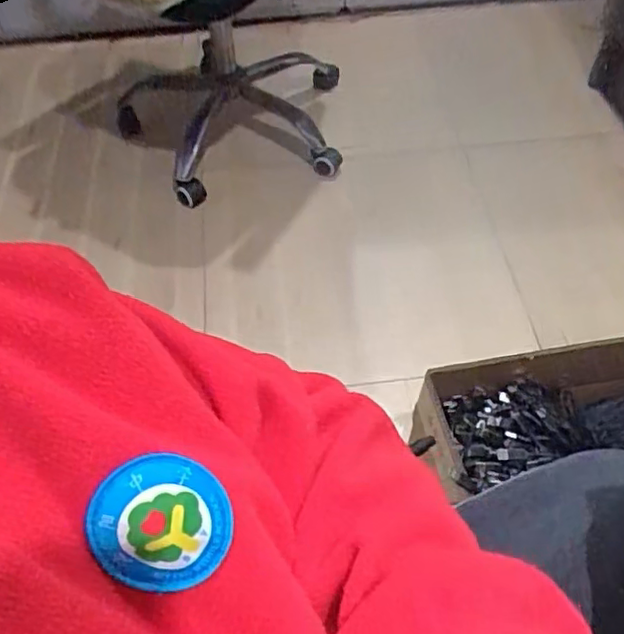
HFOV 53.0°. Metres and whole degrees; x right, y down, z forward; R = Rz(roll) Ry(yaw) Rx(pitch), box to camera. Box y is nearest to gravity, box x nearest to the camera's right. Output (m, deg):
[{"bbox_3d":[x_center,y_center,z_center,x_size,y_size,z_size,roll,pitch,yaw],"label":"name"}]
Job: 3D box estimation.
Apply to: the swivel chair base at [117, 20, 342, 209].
[{"bbox_3d":[-0.168,-0.477,1.354,0.520,0.275,0.440,-13,54,-7],"label":"swivel chair base"}]

